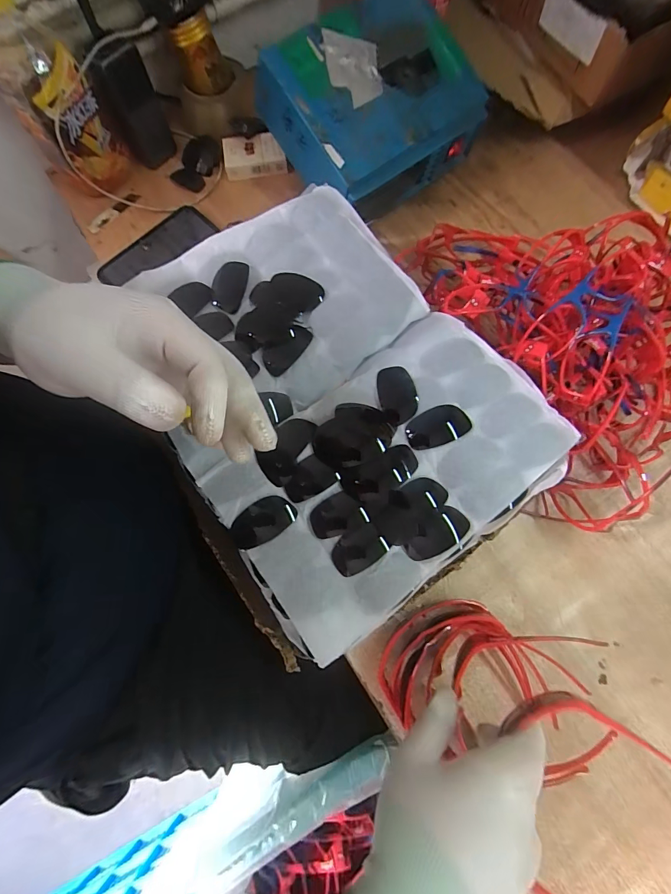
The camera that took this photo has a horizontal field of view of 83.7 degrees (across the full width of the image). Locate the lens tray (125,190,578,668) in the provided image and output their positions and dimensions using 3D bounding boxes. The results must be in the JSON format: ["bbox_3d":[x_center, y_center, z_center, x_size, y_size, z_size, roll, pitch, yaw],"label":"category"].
[{"bbox_3d":[-0.016,-0.064,0.357,0.293,0.048,0.396,-35,77,-8],"label":"lens tray"}]

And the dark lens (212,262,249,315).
[{"bbox_3d":[-0.104,-0.157,0.367,0.034,0.006,0.054,9,75,4],"label":"dark lens"}]

